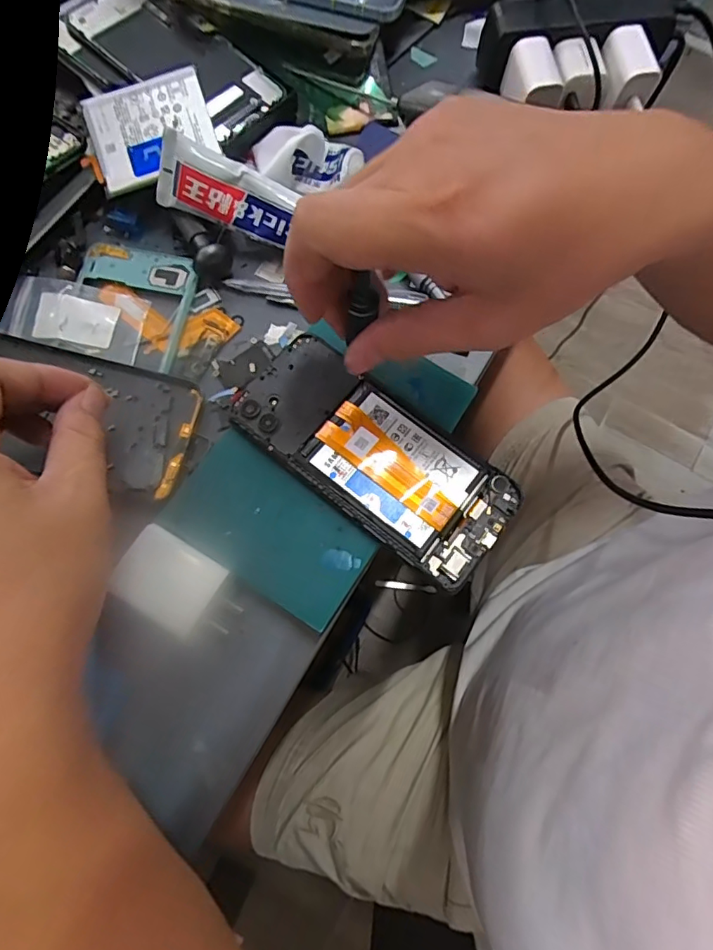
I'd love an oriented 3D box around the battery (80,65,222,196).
[{"bbox_3d":[-0.129,-0.218,0.327,0.074,0.005,0.064,-18,85,-3],"label":"battery"}]

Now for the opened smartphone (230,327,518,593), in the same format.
[{"bbox_3d":[0.010,-0.012,0.286,0.158,0.007,0.069,38,75,9],"label":"opened smartphone"}]

